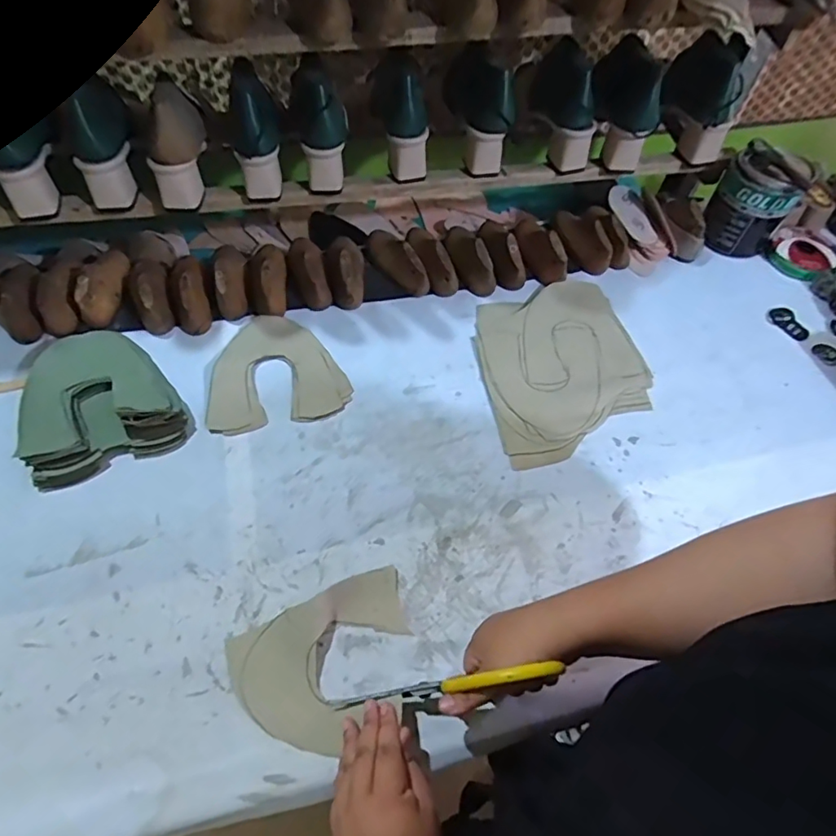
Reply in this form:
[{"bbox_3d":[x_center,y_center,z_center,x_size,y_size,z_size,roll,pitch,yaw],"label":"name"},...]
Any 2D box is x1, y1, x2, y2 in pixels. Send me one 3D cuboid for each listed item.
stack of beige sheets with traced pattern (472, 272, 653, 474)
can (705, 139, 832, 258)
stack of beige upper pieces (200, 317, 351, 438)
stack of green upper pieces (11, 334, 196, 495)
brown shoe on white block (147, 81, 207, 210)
[{"bbox_3d":[0.192,-0.074,0.721,0.219,0.010,0.265,-10,60,-9],"label":"stack of beige sheets with traced pattern"},{"bbox_3d":[0.504,-0.321,0.809,0.113,0.131,0.107,1,59,-2],"label":"can"},{"bbox_3d":[-0.183,-0.064,0.696,0.173,0.009,0.164,-9,60,-8],"label":"stack of beige upper pieces"},{"bbox_3d":[-0.382,-0.024,0.646,0.171,0.045,0.181,-21,63,-15],"label":"stack of green upper pieces"},{"bbox_3d":[-0.305,-0.350,0.674,0.060,0.108,0.125,-2,59,-4],"label":"brown shoe on white block"}]

